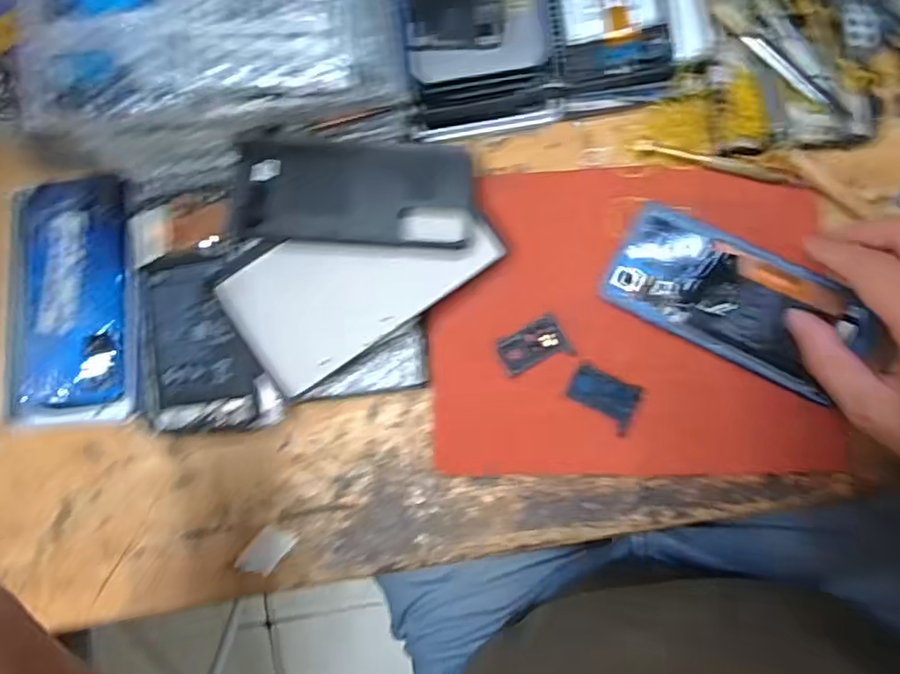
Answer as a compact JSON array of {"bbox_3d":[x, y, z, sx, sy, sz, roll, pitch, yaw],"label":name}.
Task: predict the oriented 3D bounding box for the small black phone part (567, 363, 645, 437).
[{"bbox_3d":[0.098,0.038,0.407,0.043,0.005,0.031,27,91,7],"label":"small black phone part"}]

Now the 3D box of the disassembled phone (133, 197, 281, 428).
[{"bbox_3d":[-0.169,-0.015,0.428,0.087,0.011,0.157,-10,86,3],"label":"disassembled phone"}]

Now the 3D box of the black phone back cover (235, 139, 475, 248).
[{"bbox_3d":[-0.064,-0.094,0.410,0.155,0.010,0.062,3,88,7],"label":"black phone back cover"}]

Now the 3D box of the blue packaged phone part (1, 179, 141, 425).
[{"bbox_3d":[-0.276,-0.025,0.457,0.110,0.014,0.176,-6,87,6],"label":"blue packaged phone part"}]

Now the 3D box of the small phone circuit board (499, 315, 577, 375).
[{"bbox_3d":[0.055,0.005,0.415,0.044,0.004,0.028,-22,85,5],"label":"small phone circuit board"}]

